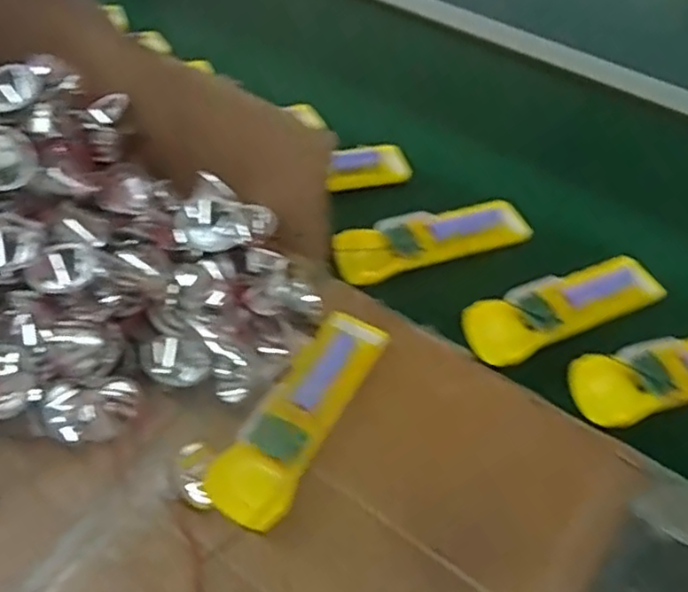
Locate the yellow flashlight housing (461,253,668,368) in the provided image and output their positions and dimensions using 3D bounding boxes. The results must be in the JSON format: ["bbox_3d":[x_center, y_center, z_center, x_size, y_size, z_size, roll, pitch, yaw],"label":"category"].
[{"bbox_3d":[0.175,0.008,0.535,0.169,0.019,0.051,-18,55,-15],"label":"yellow flashlight housing"}]

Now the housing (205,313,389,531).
[{"bbox_3d":[-0.027,0.078,0.460,0.053,0.025,0.164,27,56,18],"label":"housing"}]

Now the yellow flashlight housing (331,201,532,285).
[{"bbox_3d":[0.075,-0.050,0.580,0.172,0.024,0.051,-16,54,-14],"label":"yellow flashlight housing"}]

